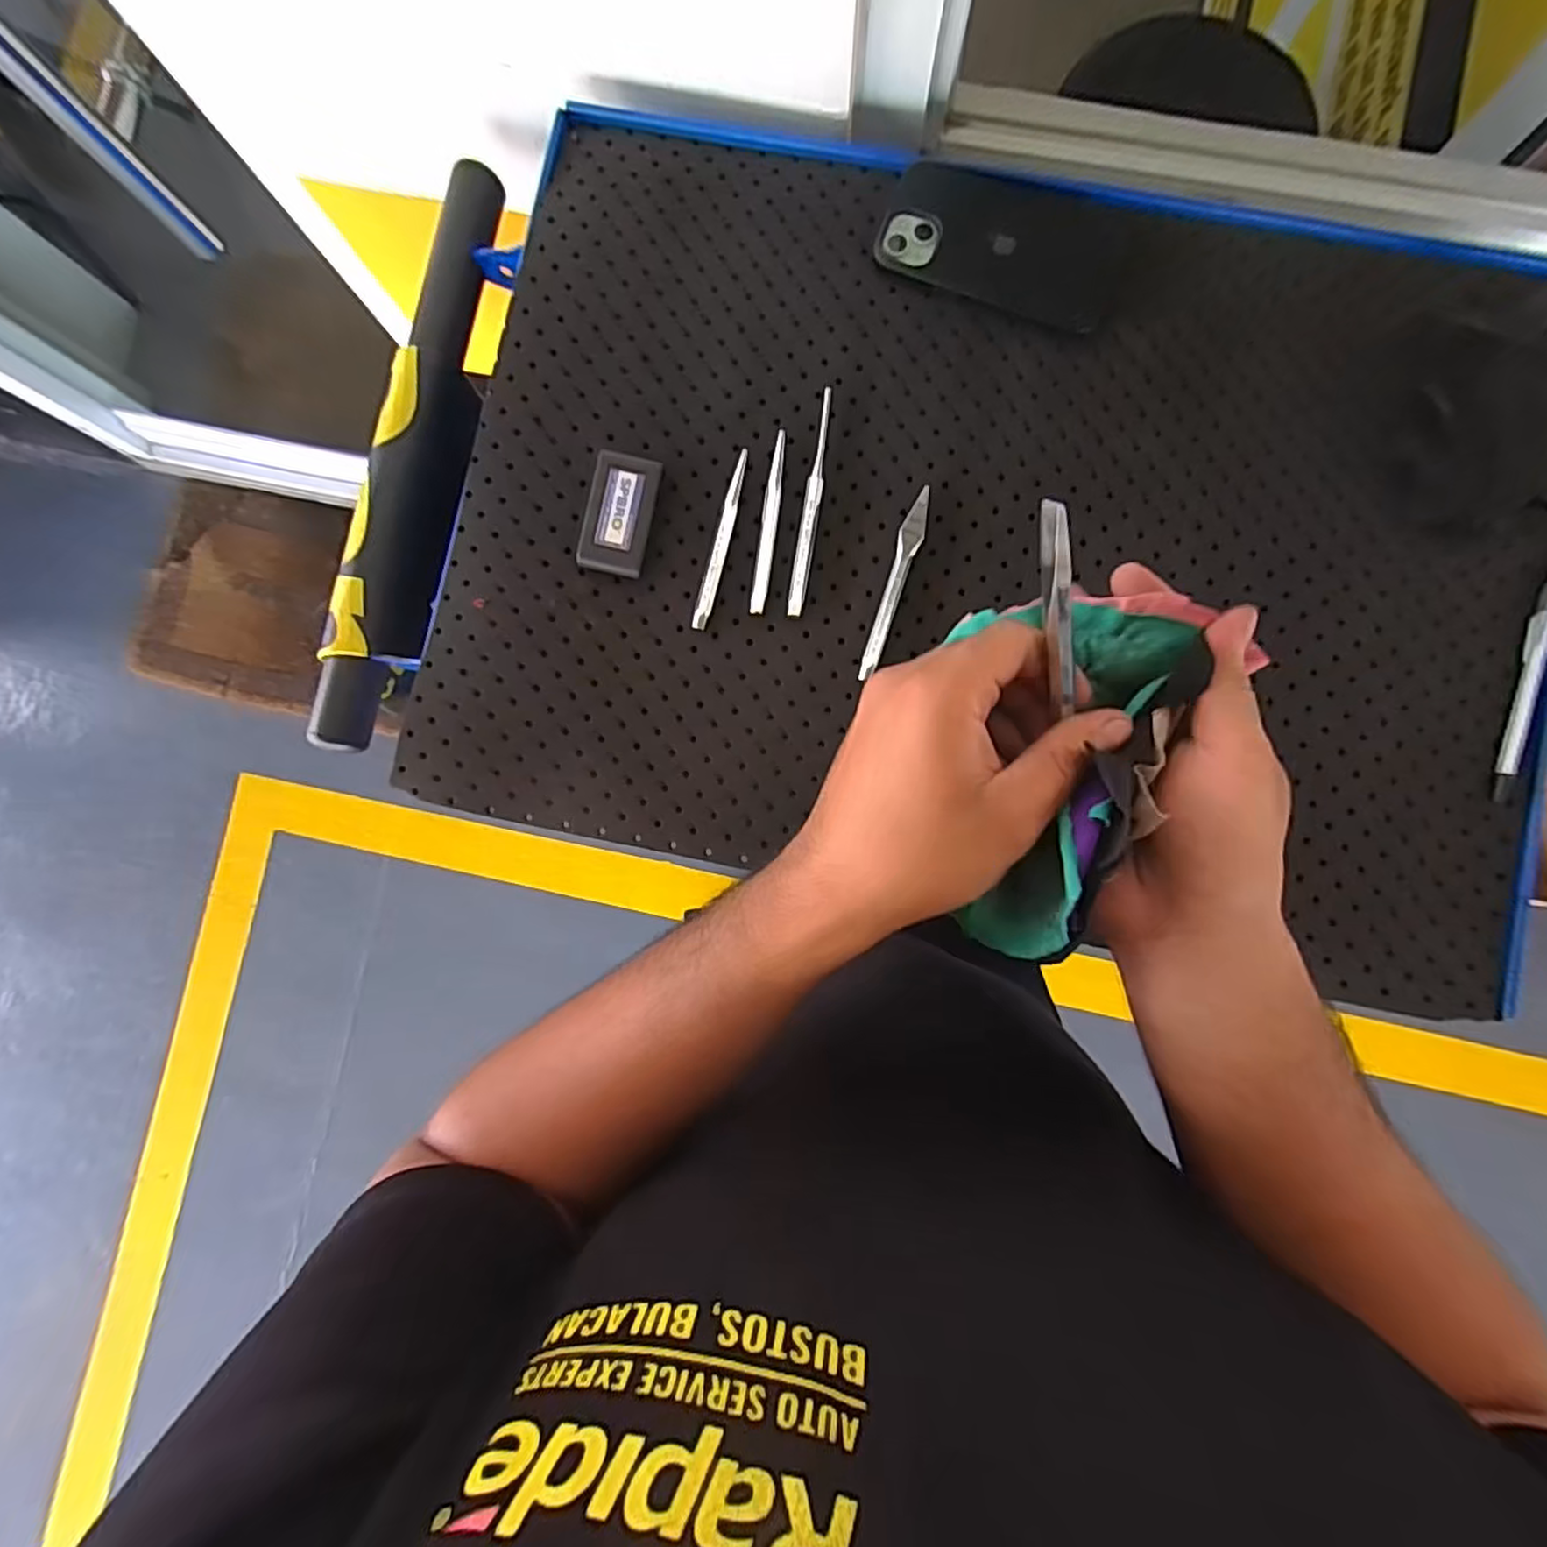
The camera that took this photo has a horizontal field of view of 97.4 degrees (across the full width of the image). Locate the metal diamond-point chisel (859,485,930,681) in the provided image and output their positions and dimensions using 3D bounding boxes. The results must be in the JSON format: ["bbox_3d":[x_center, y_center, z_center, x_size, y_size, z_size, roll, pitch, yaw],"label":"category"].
[{"bbox_3d":[0.075,-0.118,0.423,0.014,0.008,0.122,20,88,3],"label":"metal diamond-point chisel"}]

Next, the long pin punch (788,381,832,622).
[{"bbox_3d":[0.024,-0.170,0.430,0.011,0.007,0.145,10,87,2],"label":"long pin punch"}]

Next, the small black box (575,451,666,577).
[{"bbox_3d":[-0.096,-0.161,0.426,0.039,0.016,0.074,12,87,3],"label":"small black box"}]

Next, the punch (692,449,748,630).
[{"bbox_3d":[-0.032,-0.149,0.428,0.010,0.010,0.118,15,87,3],"label":"punch"}]

